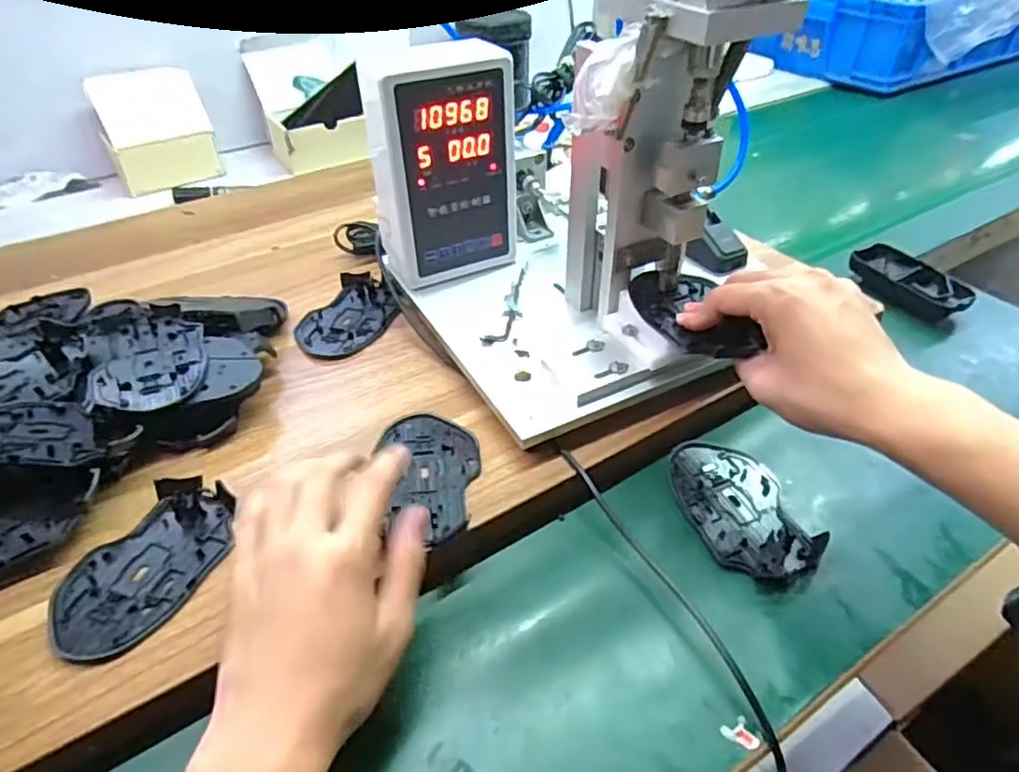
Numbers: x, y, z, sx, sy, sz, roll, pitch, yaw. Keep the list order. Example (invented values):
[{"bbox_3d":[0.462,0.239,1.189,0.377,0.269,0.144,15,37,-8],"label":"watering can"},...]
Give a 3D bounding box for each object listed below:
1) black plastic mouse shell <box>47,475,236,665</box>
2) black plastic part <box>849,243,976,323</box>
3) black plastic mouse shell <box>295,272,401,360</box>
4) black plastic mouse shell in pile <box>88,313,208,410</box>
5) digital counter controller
[{"bbox_3d":[-0.213,0.103,0.378,0.070,0.009,0.115,16,44,18],"label":"black plastic mouse shell"},{"bbox_3d":[0.388,-0.100,0.626,0.047,0.034,0.108,-27,48,-27],"label":"black plastic part"},{"bbox_3d":[-0.143,-0.062,0.573,0.073,0.014,0.104,19,45,21],"label":"black plastic mouse shell"},{"bbox_3d":[-0.265,-0.018,0.474,0.077,0.011,0.109,-17,44,-18],"label":"black plastic mouse shell in pile"},{"bbox_3d":[-0.056,-0.183,0.537,0.114,0.176,0.068,-17,44,-18],"label":"digital counter controller"}]

